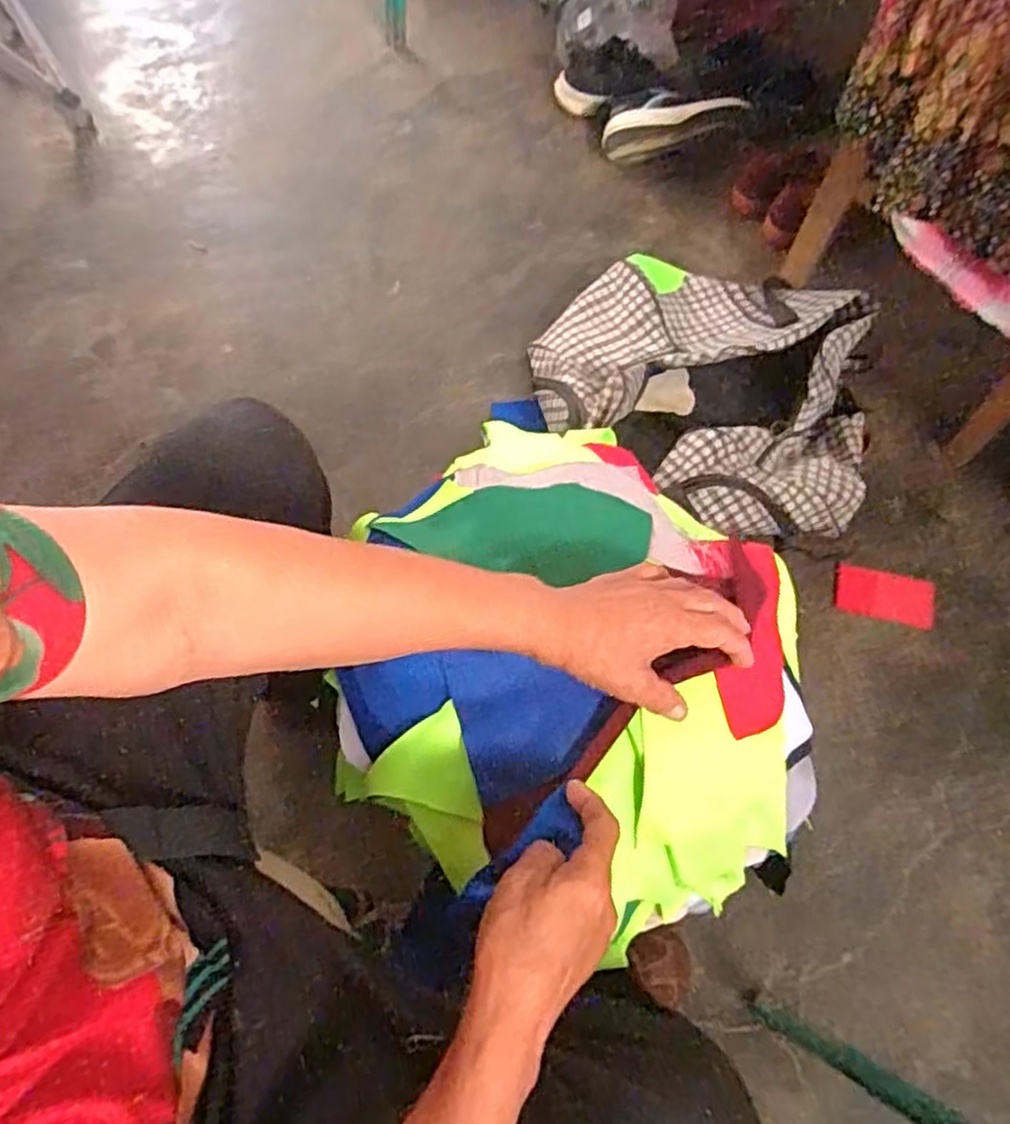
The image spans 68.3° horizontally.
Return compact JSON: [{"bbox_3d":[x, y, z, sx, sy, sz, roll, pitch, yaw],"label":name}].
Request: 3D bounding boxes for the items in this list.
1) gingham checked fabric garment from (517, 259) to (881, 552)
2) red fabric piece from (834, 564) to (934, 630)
[{"bbox_3d":[0.312,-0.263,1.084,0.504,0.121,0.414,40,69,15],"label":"gingham checked fabric garment"},{"bbox_3d":[0.512,0.048,1.003,0.133,0.009,0.069,10,65,2],"label":"red fabric piece"}]

